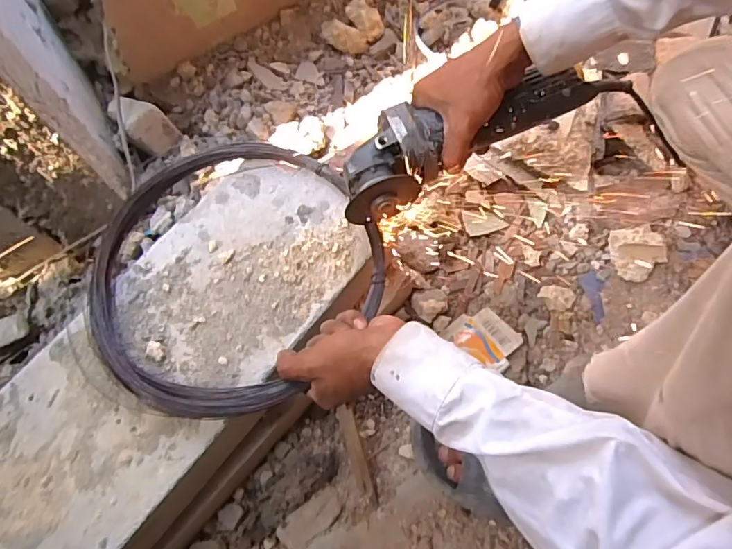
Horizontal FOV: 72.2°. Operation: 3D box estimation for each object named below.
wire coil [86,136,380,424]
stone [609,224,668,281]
[{"bbox_3d":[-0.136,-0.010,0.509,0.280,0.034,0.301,0,67,-1],"label":"wire coil"},{"bbox_3d":[0.353,-0.029,0.653,0.066,0.034,0.066,-1,69,2],"label":"stone"}]

